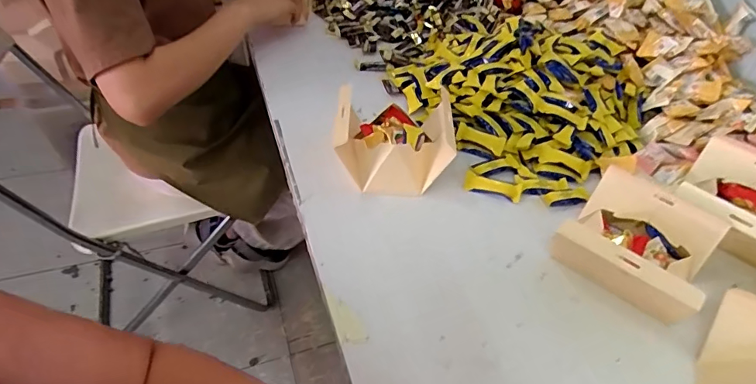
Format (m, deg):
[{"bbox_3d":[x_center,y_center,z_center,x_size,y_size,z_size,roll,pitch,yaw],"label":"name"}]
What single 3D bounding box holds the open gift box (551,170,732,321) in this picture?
[{"bbox_3d":[0.265,0.050,0.478,0.127,0.066,0.154,32,50,26],"label":"open gift box"}]

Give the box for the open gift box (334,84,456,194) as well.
[{"bbox_3d":[0.018,-0.067,0.575,0.137,0.067,0.121,5,44,0],"label":"open gift box"}]

